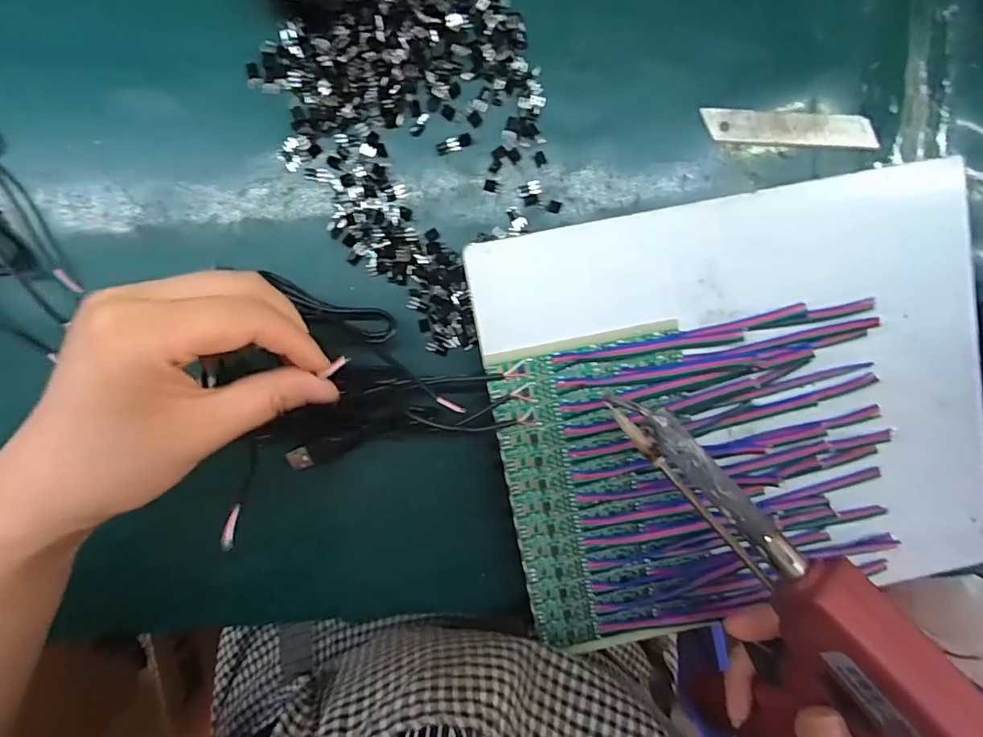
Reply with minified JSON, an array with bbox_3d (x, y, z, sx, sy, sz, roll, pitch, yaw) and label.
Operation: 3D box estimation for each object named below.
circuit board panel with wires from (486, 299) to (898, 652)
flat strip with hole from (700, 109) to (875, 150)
[{"bbox_3d":[0.106,0.057,0.266,0.190,0.026,0.158,-10,99,-4],"label":"circuit board panel with wires"},{"bbox_3d":[0.165,-0.132,0.291,0.097,0.004,0.017,2,100,-3],"label":"flat strip with hole"}]

